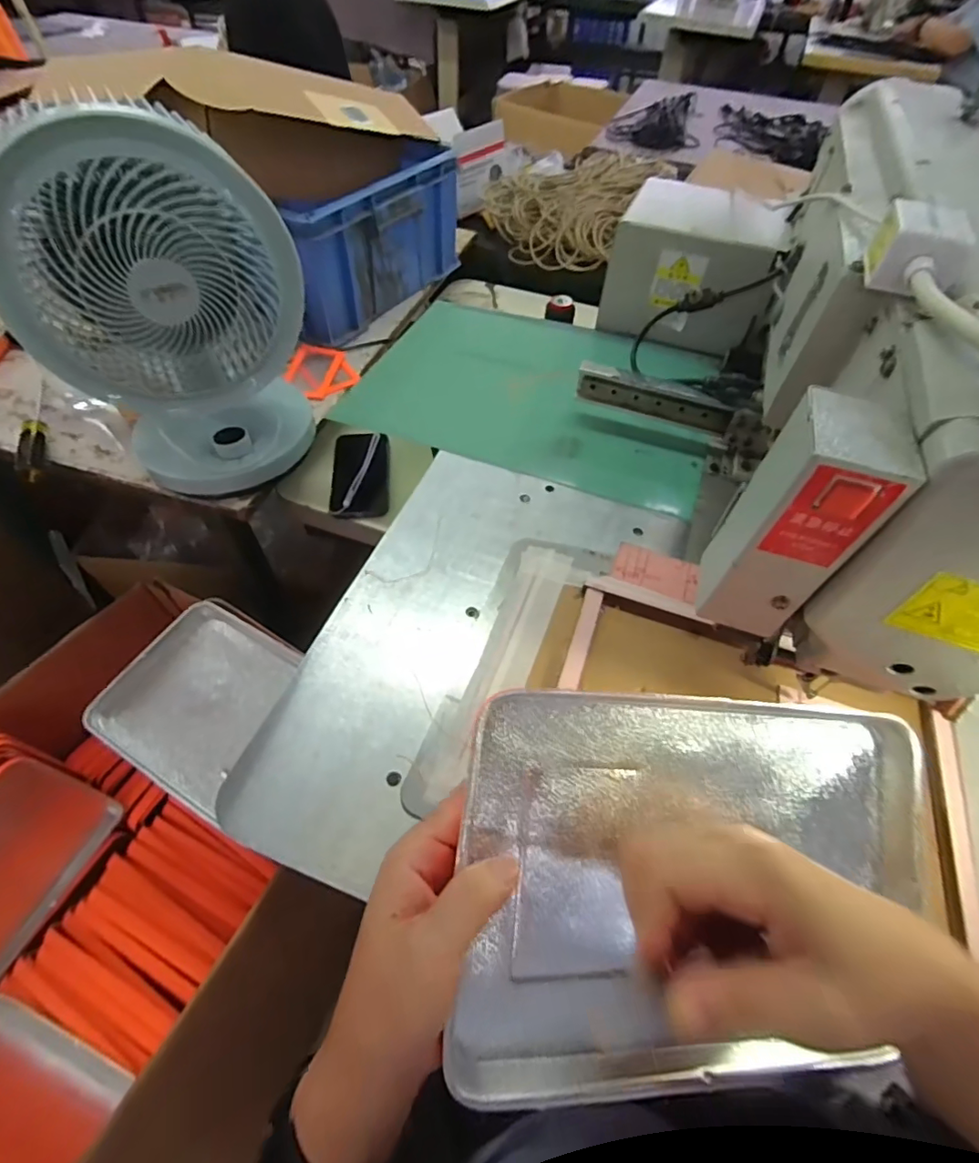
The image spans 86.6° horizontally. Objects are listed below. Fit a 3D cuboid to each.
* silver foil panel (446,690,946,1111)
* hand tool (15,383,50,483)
[{"bbox_3d":[0.115,0.161,0.276,0.262,0.017,0.191,7,81,-10],"label":"silver foil panel"},{"bbox_3d":[-0.545,-0.190,0.623,0.018,0.032,0.190,-17,57,-14],"label":"hand tool"}]

